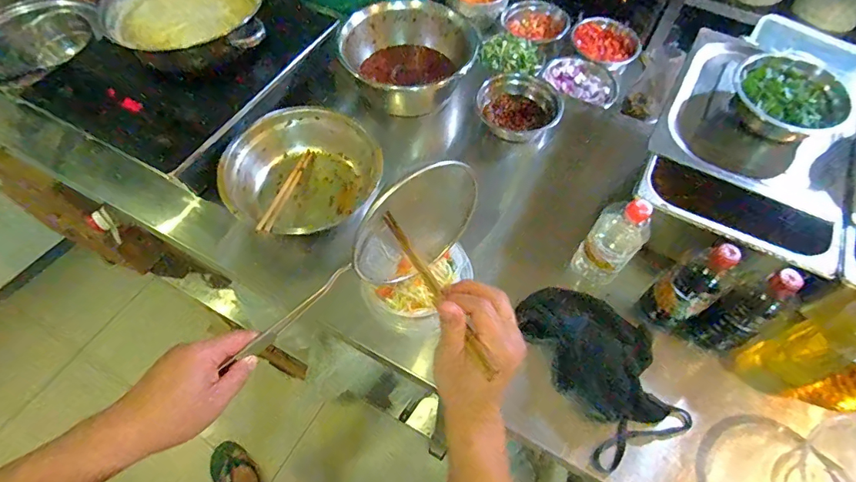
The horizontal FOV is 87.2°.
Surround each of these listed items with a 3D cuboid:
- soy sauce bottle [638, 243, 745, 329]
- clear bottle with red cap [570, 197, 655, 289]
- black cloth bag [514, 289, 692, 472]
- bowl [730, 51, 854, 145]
[{"bbox_3d":[0.362,0.068,0.627,0.066,0.162,0.069,-37,67,-19],"label":"soy sauce bottle"},{"bbox_3d":[0.269,0.005,0.668,0.073,0.176,0.067,37,66,19],"label":"clear bottle with red cap"},{"bbox_3d":[0.244,0.168,0.635,0.163,0.049,0.242,-20,62,-11],"label":"black cloth bag"},{"bbox_3d":[0.535,-0.209,0.676,0.123,0.066,0.154,-30,65,-16],"label":"bowl"}]

